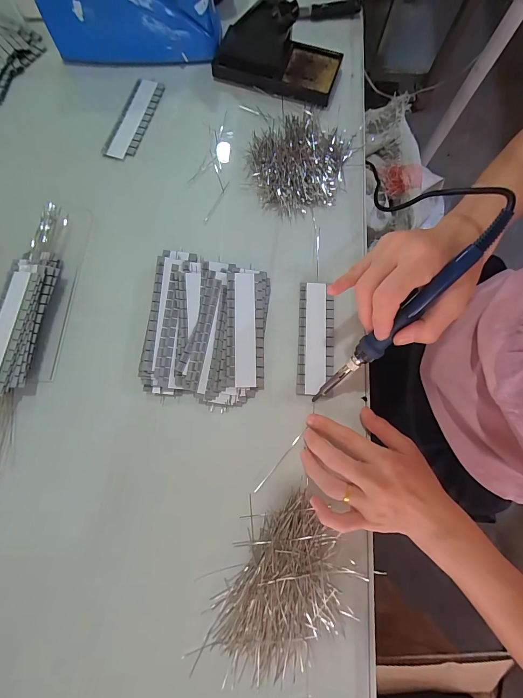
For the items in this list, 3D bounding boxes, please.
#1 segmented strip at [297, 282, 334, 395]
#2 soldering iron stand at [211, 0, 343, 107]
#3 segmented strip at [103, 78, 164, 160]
[{"bbox_3d":[0.060,-0.013,0.356,0.038,0.004,0.124,4,76,0],"label":"segmented strip"},{"bbox_3d":[0.020,-0.377,0.404,0.163,0.072,0.078,8,76,1],"label":"soldering iron stand"},{"bbox_3d":[-0.163,-0.295,0.415,0.040,0.004,0.125,19,77,3],"label":"segmented strip"}]

